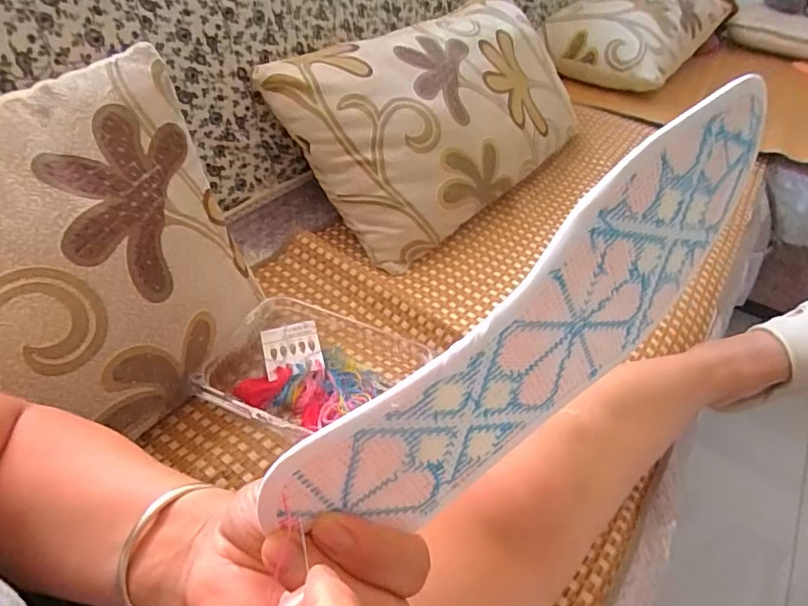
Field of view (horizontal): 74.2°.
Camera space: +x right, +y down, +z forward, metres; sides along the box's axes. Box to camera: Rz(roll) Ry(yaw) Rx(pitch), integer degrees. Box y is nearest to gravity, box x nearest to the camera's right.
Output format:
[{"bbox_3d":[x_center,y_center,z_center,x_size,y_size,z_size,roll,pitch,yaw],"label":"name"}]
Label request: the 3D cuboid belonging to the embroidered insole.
[{"bbox_3d":[0.056,0.007,0.198,0.231,0.077,0.013,-39,35,-8],"label":"embroidered insole"}]

